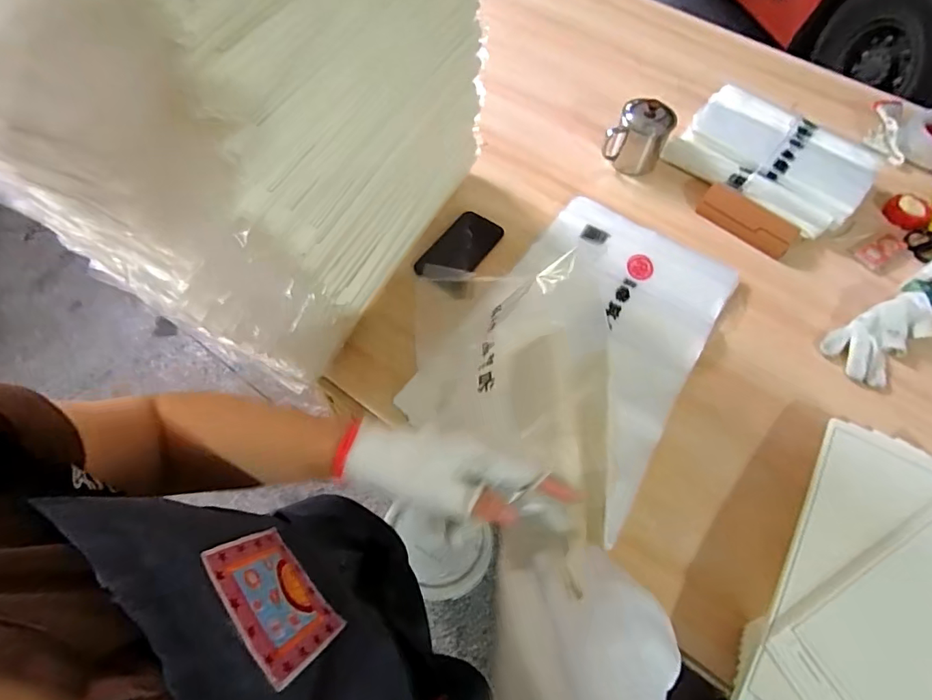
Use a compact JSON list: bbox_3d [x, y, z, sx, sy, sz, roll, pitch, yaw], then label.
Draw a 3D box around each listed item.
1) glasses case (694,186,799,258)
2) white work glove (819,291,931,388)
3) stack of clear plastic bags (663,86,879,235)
[{"bbox_3d":[0.457,-0.210,0.807,0.064,0.027,0.155,-40,70,-22],"label":"glasses case"},{"bbox_3d":[0.596,-0.022,0.702,0.158,0.047,0.090,-31,66,-19],"label":"white work glove"},{"bbox_3d":[0.528,-0.331,0.856,0.303,0.065,0.205,38,65,17],"label":"stack of clear plastic bags"}]

